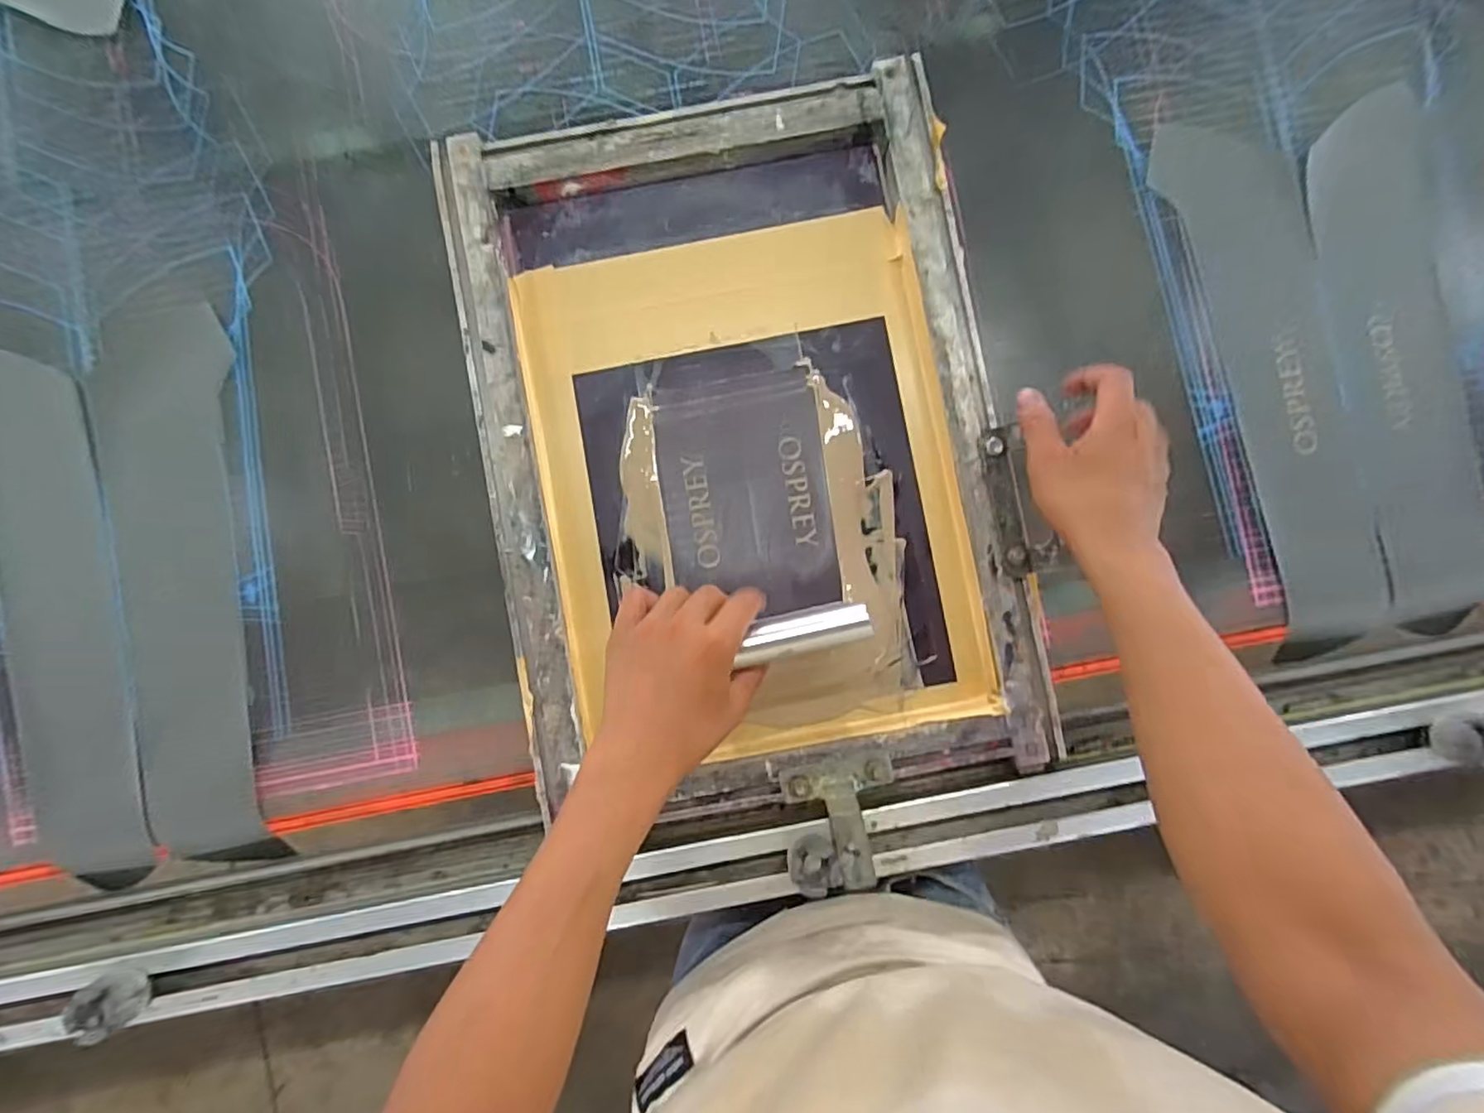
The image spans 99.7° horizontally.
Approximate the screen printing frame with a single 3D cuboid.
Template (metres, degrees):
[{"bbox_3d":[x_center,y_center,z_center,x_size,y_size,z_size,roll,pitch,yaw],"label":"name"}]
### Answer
[{"bbox_3d":[0.004,-0.077,0.508,0.404,0.038,0.570,-12,88,0],"label":"screen printing frame"}]

